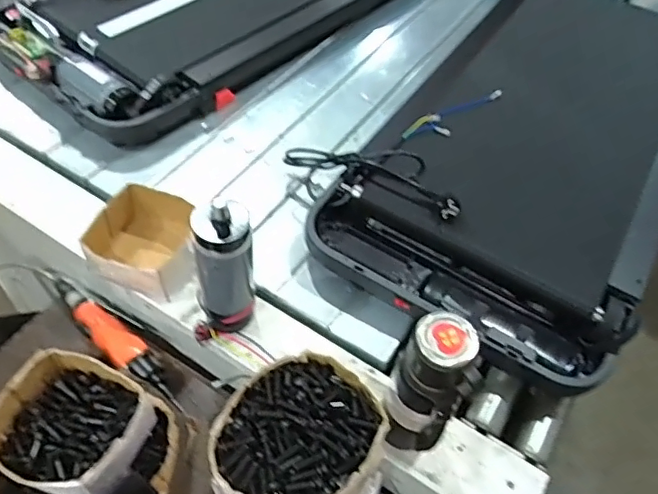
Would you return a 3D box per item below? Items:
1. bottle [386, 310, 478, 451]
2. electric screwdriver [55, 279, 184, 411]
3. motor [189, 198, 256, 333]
[{"bbox_3d":[0.109,0.172,0.657,0.078,0.251,0.085,3,53,-4],"label":"bottle"},{"bbox_3d":[-0.320,0.136,0.833,0.306,0.037,0.050,33,60,18],"label":"electric screwdriver"},{"bbox_3d":[-0.131,0.032,0.721,0.073,0.208,0.066,-12,55,-15],"label":"motor"}]

